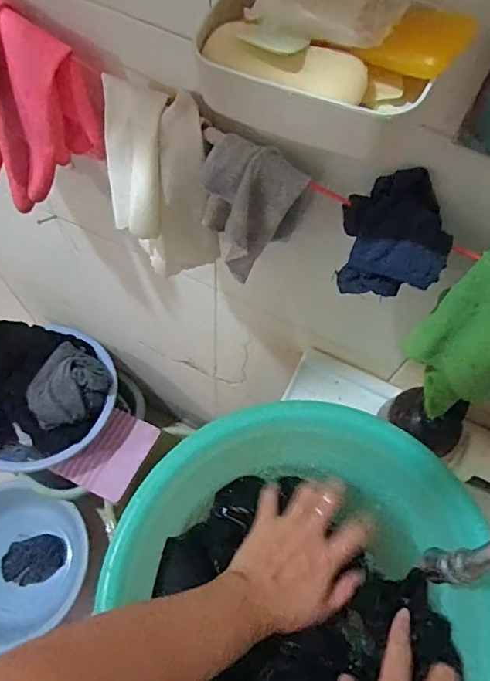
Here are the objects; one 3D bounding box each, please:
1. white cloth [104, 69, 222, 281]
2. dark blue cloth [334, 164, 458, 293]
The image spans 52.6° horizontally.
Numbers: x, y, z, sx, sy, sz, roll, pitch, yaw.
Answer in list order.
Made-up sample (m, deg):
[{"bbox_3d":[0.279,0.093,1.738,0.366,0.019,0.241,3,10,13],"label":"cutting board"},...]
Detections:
[{"bbox_3d":[-0.073,-0.134,0.415,0.079,0.130,0.097,-13,67,-8],"label":"white cloth"},{"bbox_3d":[0.107,-0.067,0.366,0.069,0.086,0.075,1,65,-2],"label":"dark blue cloth"}]

